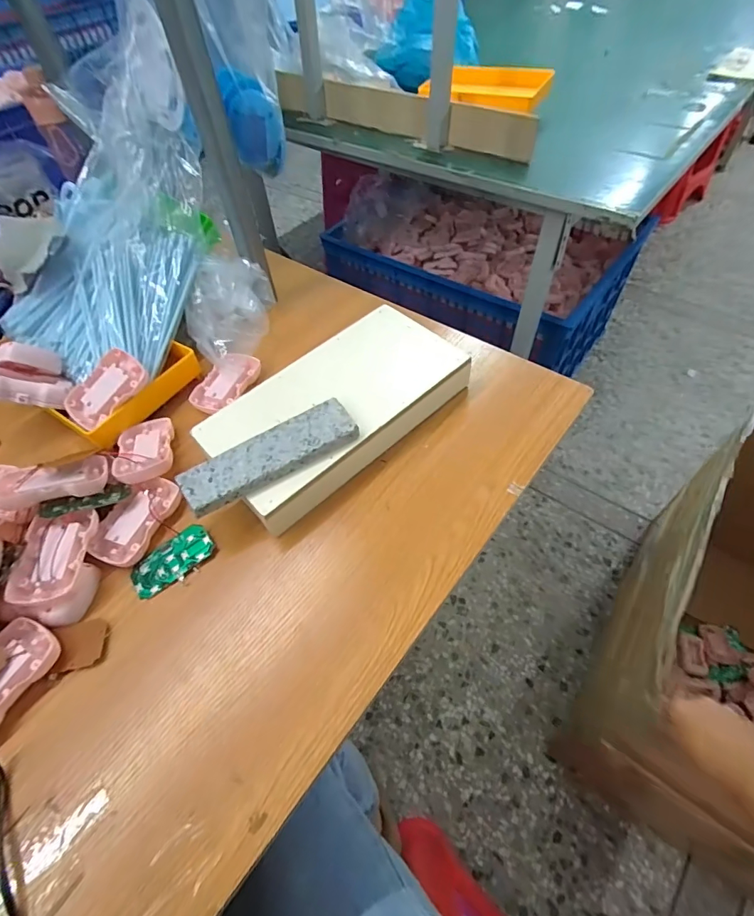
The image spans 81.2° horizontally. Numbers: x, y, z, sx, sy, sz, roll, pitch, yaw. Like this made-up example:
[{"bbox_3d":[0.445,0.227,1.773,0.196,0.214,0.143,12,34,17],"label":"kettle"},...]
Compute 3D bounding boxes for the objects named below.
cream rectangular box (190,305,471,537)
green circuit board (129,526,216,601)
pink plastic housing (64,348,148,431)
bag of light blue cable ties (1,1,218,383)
[{"bbox_3d":[-0.040,-0.053,0.464,0.268,0.047,0.153,-38,62,-21],"label":"cream rectangular box"},{"bbox_3d":[-0.186,0.093,0.399,0.074,0.007,0.040,-39,62,-21],"label":"green circuit board"},{"bbox_3d":[-0.296,-0.073,0.481,0.053,0.016,0.089,42,89,5],"label":"pink plastic housing"},{"bbox_3d":[-0.328,-0.284,0.529,0.221,0.114,0.379,13,92,12],"label":"bag of light blue cable ties"}]

